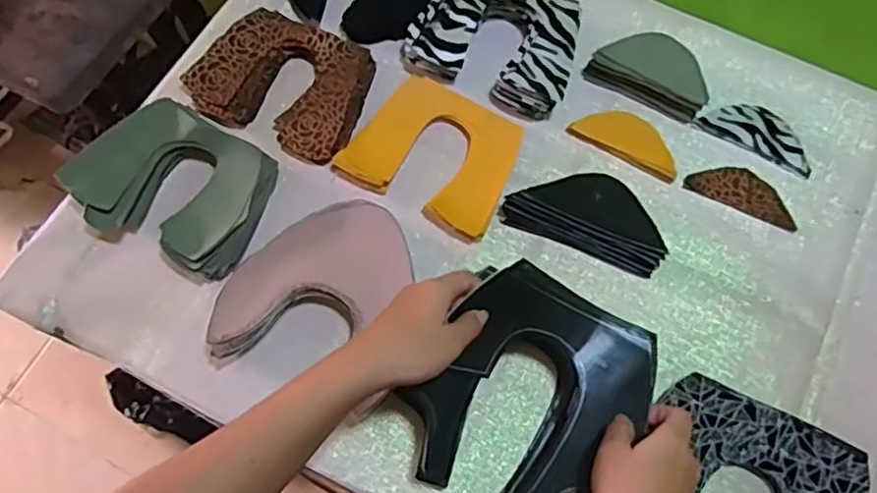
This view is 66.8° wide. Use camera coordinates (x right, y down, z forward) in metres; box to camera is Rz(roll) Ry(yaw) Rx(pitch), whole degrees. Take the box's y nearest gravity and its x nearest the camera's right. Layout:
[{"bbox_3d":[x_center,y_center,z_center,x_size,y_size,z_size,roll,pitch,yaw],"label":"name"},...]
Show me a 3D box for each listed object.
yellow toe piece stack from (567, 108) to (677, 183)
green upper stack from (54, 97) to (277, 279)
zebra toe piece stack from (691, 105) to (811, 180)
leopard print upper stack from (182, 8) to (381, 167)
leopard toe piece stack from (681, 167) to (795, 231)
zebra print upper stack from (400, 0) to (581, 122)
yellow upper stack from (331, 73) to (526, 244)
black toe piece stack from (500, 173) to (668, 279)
[{"bbox_3d":[0.187,-0.107,0.655,0.109,0.013,0.042,29,71,10],"label":"yellow toe piece stack"},{"bbox_3d":[-0.237,-0.056,0.615,0.163,0.060,0.136,24,70,8],"label":"green upper stack"},{"bbox_3d":[0.321,-0.116,0.663,0.113,0.006,0.051,28,71,10],"label":"zebra toe piece stack"},{"bbox_3d":[-0.154,-0.165,0.669,0.164,0.031,0.132,21,70,7],"label":"leopard print upper stack"},{"bbox_3d":[0.296,-0.054,0.645,0.106,0.004,0.046,24,70,8],"label":"leopard toe piece stack"},{"bbox_3d":[0.058,-0.211,0.677,0.164,0.051,0.131,21,70,7],"label":"zebra print upper stack"},{"bbox_3d":[-0.002,-0.090,0.645,0.153,0.023,0.128,27,71,9],"label":"yellow upper stack"},{"bbox_3d":[0.138,-0.033,0.616,0.149,0.035,0.074,21,70,7],"label":"black toe piece stack"}]

